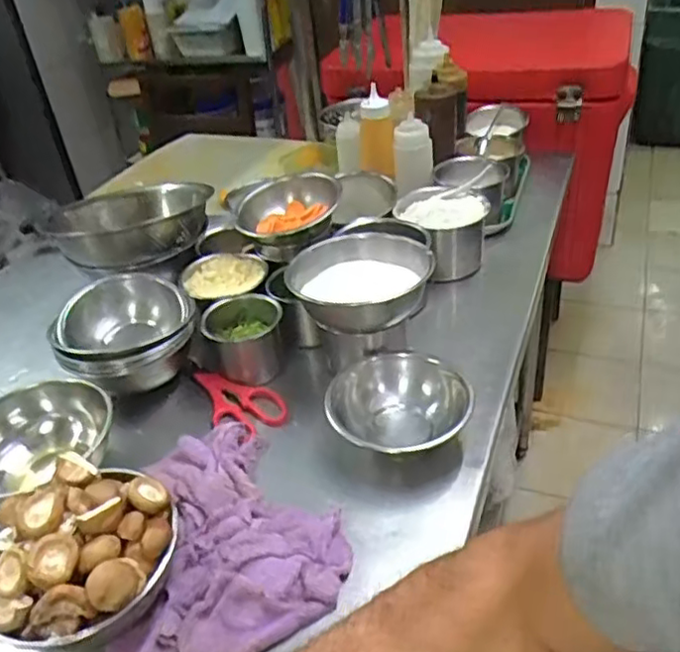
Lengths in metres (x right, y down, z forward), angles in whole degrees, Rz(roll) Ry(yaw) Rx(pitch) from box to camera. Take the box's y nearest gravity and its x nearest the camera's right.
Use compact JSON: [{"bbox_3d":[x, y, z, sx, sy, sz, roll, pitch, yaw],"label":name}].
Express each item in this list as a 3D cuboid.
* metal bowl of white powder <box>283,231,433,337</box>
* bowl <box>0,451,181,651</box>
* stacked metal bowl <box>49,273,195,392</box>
[{"bbox_3d":[0.026,-0.053,0.793,0.168,0.055,0.169,-1,35,9],"label":"metal bowl of white powder"},{"bbox_3d":[-0.225,0.193,0.570,0.163,0.098,0.166,19,42,33],"label":"bowl"},{"bbox_3d":[-0.257,0.020,0.821,0.167,0.110,0.140,-18,36,-15],"label":"stacked metal bowl"}]

